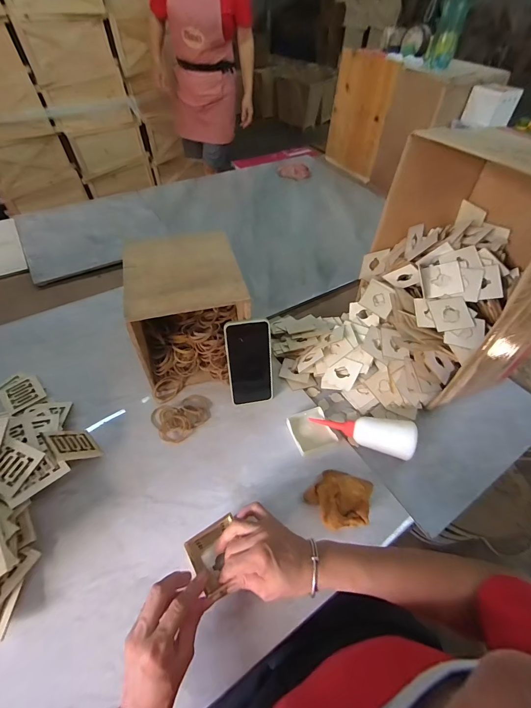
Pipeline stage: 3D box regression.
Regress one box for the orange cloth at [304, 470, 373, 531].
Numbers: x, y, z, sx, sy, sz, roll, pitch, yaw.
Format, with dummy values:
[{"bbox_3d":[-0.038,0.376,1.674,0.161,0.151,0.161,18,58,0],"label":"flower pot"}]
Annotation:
[{"bbox_3d":[0.118,0.220,0.498,0.089,0.053,0.089,-26,55,-23],"label":"orange cloth"}]

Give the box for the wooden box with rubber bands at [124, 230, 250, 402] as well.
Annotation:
[{"bbox_3d":[-0.154,-0.088,0.650,0.198,0.203,0.242,-12,51,-12],"label":"wooden box with rubber bands"}]

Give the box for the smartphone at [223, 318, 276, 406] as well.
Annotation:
[{"bbox_3d":[-0.028,0.019,0.594,0.082,0.170,0.010,-10,28,-10],"label":"smartphone"}]

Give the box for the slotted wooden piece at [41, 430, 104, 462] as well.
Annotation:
[{"bbox_3d":[-0.320,0.150,0.537,0.061,0.077,0.005,39,100,27],"label":"slotted wooden piece"}]

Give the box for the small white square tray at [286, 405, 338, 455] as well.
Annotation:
[{"bbox_3d":[0.084,0.140,0.591,0.072,0.015,0.073,-16,52,-15],"label":"small white square tray"}]

